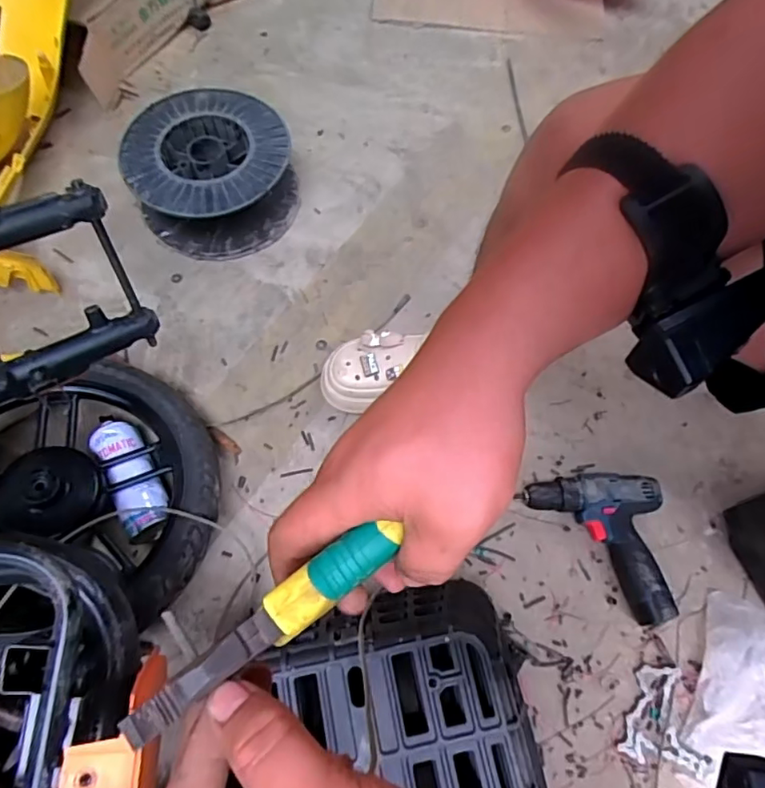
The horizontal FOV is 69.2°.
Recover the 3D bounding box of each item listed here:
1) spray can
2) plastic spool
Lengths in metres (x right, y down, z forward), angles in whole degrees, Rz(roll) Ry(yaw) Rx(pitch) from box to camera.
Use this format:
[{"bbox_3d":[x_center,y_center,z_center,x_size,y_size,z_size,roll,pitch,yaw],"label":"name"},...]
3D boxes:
[{"bbox_3d":[-0.334,0.103,0.734,0.063,0.052,0.175,-27,70,-12],"label":"spray can"},{"bbox_3d":[-0.280,-0.366,0.929,0.251,0.122,0.252,1,67,-1],"label":"plastic spool"}]

